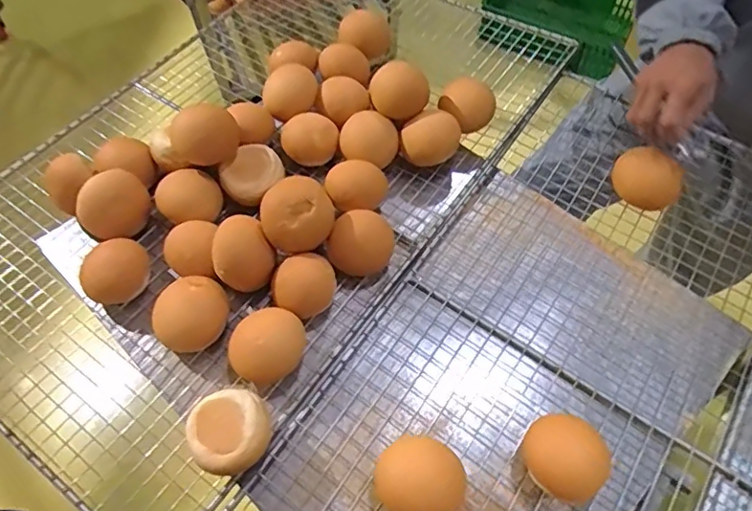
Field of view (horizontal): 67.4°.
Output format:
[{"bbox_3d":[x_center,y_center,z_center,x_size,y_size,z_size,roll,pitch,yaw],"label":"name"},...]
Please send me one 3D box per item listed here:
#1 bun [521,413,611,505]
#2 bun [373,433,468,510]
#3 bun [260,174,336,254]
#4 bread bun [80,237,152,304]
[{"bbox_3d":[0.182,0.193,0.542,0.078,0.041,0.063,37,65,22],"label":"bun"},{"bbox_3d":[0.040,0.212,0.530,0.082,0.044,0.079,28,61,17],"label":"bun"},{"bbox_3d":[-0.090,-0.049,0.638,0.082,0.062,0.074,-7,57,-8],"label":"bun"},{"bbox_3d":[-0.305,0.021,0.666,0.079,0.051,0.066,-35,64,-20],"label":"bread bun"}]

